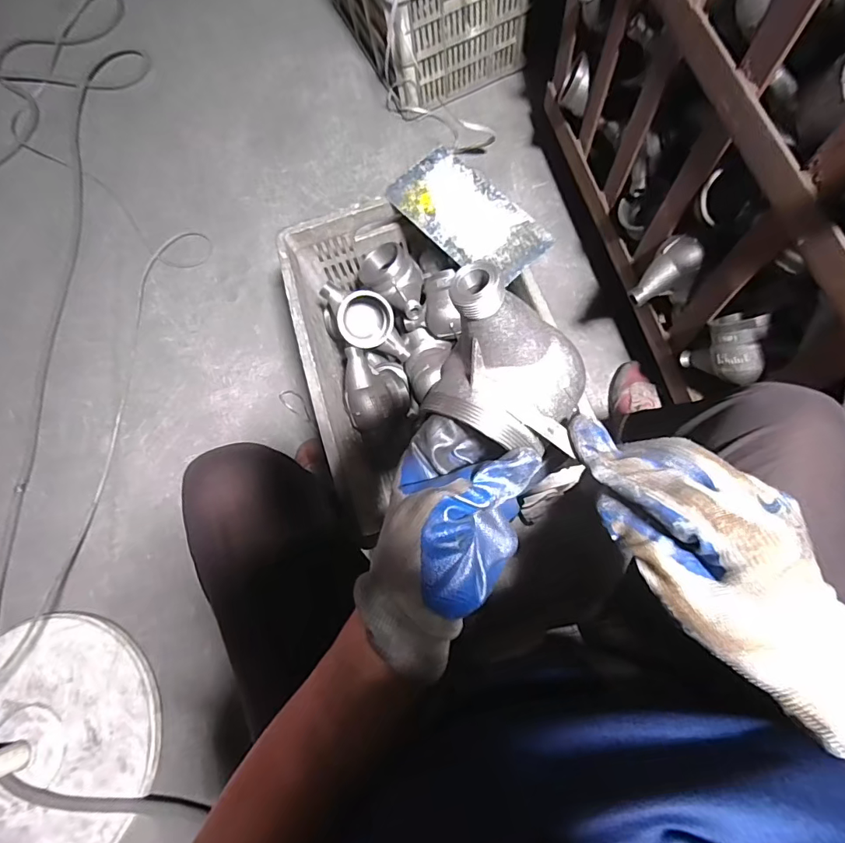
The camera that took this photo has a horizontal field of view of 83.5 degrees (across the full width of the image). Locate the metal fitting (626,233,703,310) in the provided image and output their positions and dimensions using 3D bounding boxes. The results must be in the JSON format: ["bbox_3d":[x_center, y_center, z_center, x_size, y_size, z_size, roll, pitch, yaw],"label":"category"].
[{"bbox_3d":[0.346,-0.206,0.659,0.114,0.063,0.067,-54,50,22],"label":"metal fitting"}]

